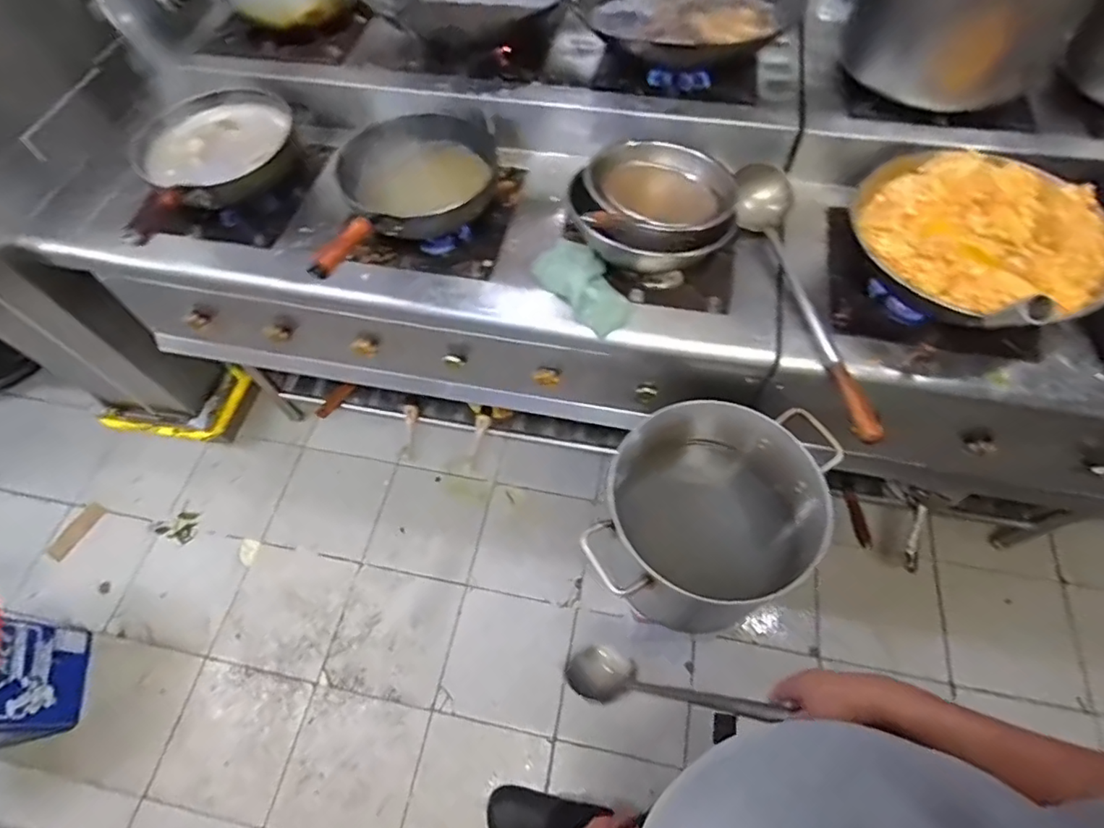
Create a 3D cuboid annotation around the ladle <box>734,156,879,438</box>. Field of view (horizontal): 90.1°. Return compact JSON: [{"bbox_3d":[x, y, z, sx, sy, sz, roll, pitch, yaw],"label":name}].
[{"bbox_3d":[0.406,-0.208,0.903,0.102,0.061,0.531,-8,60,-2],"label":"ladle"}]

